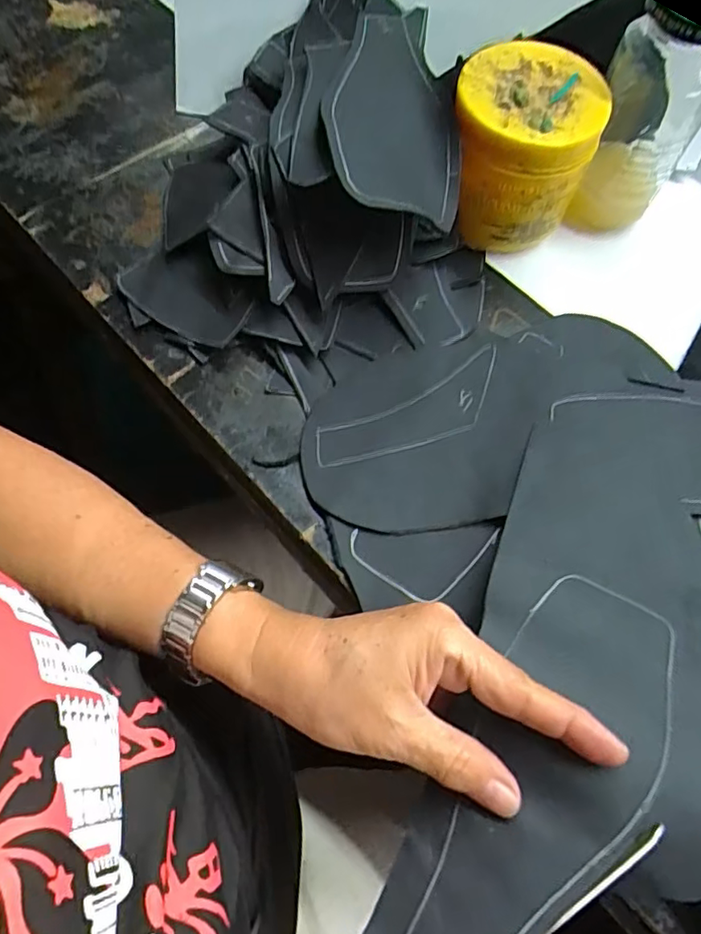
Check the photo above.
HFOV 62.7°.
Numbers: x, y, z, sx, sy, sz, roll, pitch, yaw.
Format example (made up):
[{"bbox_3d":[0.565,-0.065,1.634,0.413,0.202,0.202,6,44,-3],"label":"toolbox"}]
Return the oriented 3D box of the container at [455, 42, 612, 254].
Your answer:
[{"bbox_3d":[0.104,-0.197,0.359,0.086,0.081,0.084,9,67,3],"label":"container"}]

